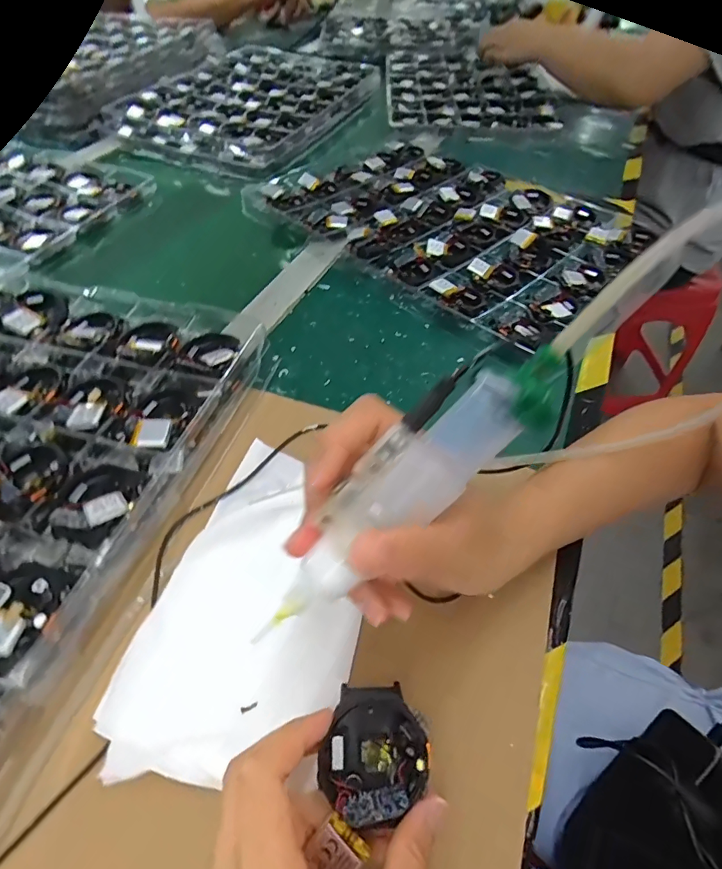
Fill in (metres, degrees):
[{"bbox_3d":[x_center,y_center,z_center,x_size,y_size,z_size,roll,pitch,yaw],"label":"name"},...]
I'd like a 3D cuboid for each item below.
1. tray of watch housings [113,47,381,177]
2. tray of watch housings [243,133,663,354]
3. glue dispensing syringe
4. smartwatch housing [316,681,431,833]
[{"bbox_3d":[-0.177,-0.587,0.794,0.319,0.038,0.461,19,54,13],"label":"tray of watch housings"},{"bbox_3d":[0.104,-0.274,0.551,0.426,0.025,0.305,37,60,24],"label":"tray of watch housings"},{"bbox_3d":[0.019,0.018,0.177,0.143,0.022,0.035,-42,61,9],"label":"glue dispensing syringe"},{"bbox_3d":[0.005,0.141,0.200,0.047,0.014,0.049,2,53,-3],"label":"smartwatch housing"}]

